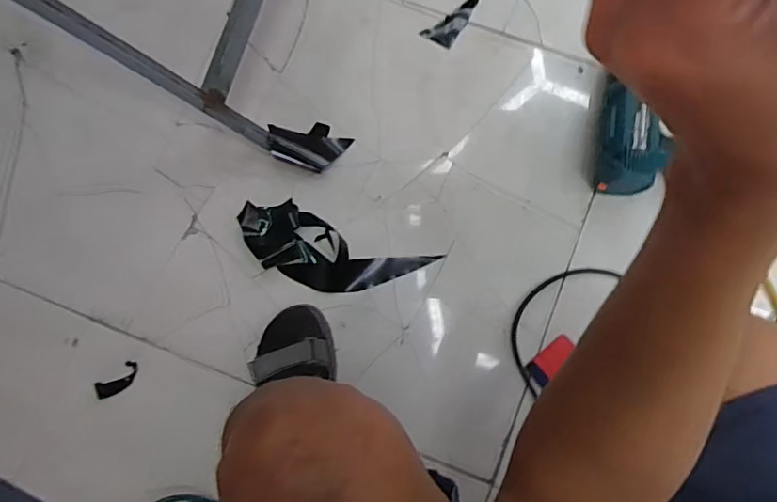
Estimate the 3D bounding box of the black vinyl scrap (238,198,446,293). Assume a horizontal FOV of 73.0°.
[{"bbox_3d":[-0.077,0.003,0.727,0.265,0.021,0.100,13,85,4],"label":"black vinyl scrap"}]

